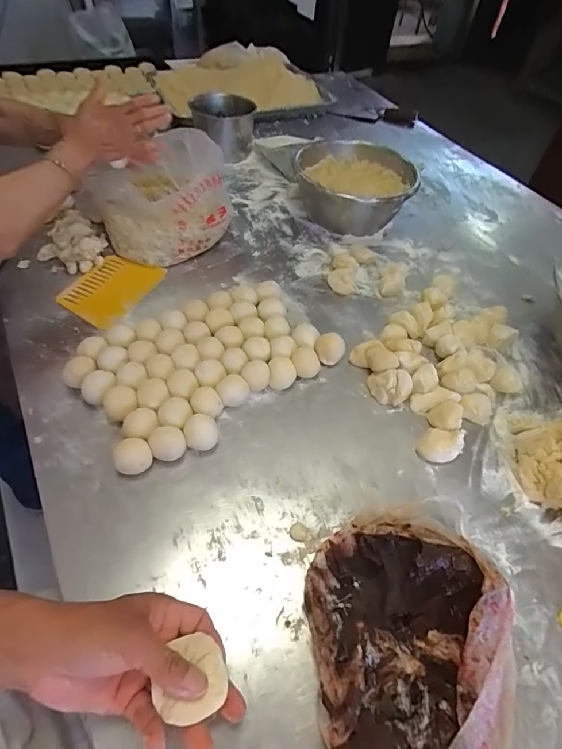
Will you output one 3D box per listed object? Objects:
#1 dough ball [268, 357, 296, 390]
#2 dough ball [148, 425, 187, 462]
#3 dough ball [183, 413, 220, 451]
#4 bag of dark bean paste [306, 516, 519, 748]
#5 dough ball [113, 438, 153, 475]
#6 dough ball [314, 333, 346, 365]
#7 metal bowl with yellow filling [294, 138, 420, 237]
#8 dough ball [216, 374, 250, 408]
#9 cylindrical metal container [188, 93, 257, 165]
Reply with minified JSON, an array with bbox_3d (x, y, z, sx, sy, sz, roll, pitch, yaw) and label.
[{"bbox_3d":[0.001,0.000,0.601,0.039,0.030,0.038,3,50,-4],"label":"dough ball"},{"bbox_3d":[-0.139,0.088,0.515,0.041,0.031,0.037,-15,54,-18],"label":"dough ball"},{"bbox_3d":[-0.101,0.075,0.527,0.041,0.036,0.038,3,50,-4],"label":"dough ball"},{"bbox_3d":[0.119,0.256,0.377,0.176,0.071,0.236,5,50,-2],"label":"bag of dark bean paste"},{"bbox_3d":[-0.178,0.100,0.501,0.042,0.026,0.039,3,50,-4],"label":"dough ball"},{"bbox_3d":[0.073,-0.036,0.630,0.044,0.039,0.037,13,50,4],"label":"dough ball"},{"bbox_3d":[0.157,-0.377,0.867,0.235,0.112,0.211,-3,51,-9],"label":"metal bowl with yellow filling"},{"bbox_3d":[-0.066,0.024,0.576,0.043,0.032,0.035,-10,52,-15],"label":"dough ball"},{"bbox_3d":[-0.132,-0.568,0.978,0.139,0.113,0.166,-6,51,-11],"label":"cylindrical metal container"}]

